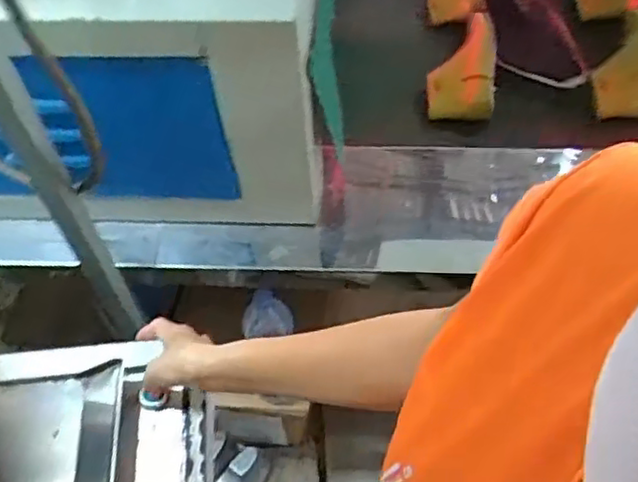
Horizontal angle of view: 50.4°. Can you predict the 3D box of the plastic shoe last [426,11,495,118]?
[{"bbox_3d":[0.243,-0.292,1.136,0.108,0.052,0.207,9,56,8],"label":"plastic shoe last"}]

